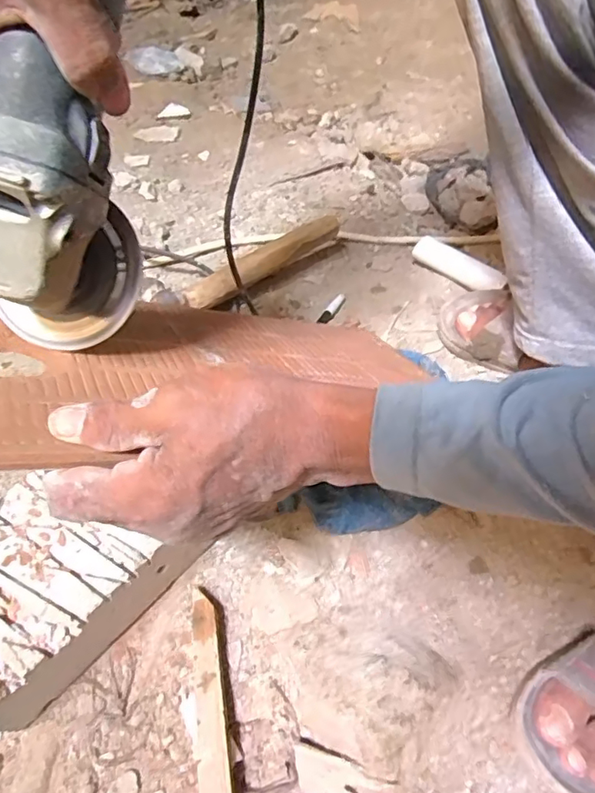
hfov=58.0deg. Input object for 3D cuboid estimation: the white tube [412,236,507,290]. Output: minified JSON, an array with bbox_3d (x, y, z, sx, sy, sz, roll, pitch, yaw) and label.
[{"bbox_3d":[0.194,-0.156,0.650,0.113,0.027,0.030,35,62,23],"label":"white tube"}]

